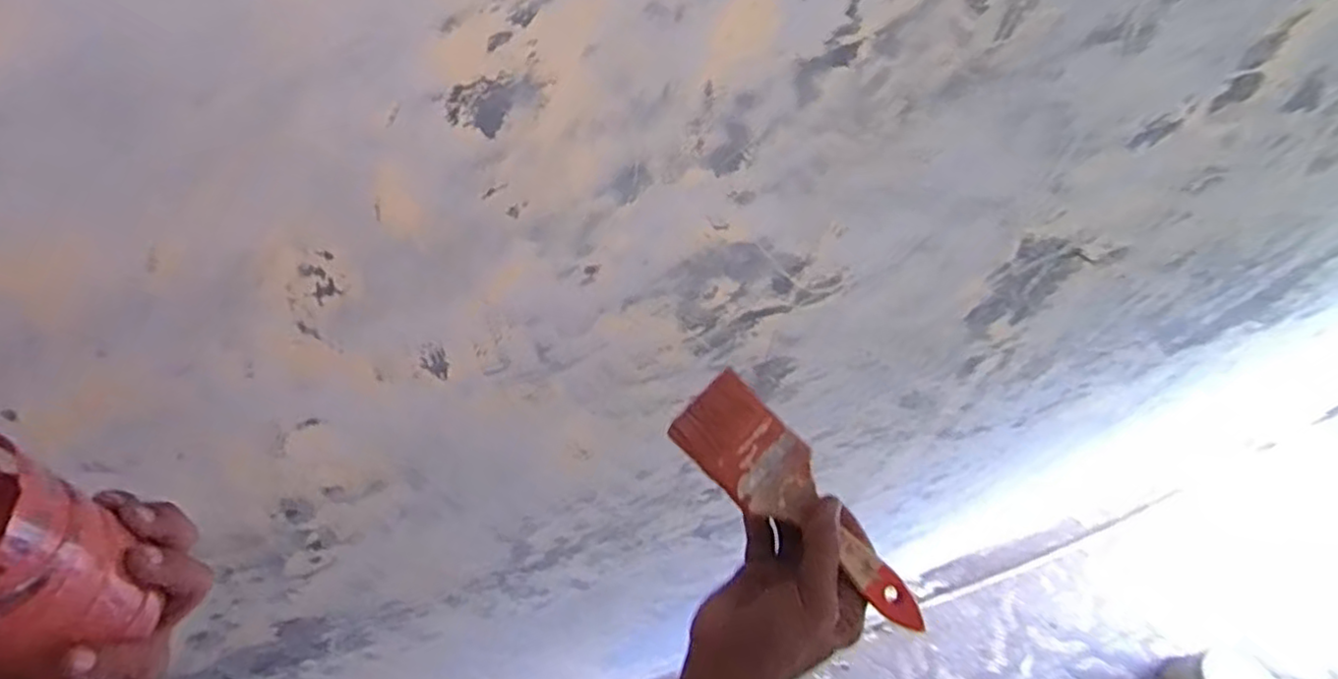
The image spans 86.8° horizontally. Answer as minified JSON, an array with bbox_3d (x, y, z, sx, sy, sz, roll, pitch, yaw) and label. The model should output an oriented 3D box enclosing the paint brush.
[{"bbox_3d":[0.089,0.108,0.464,0.196,0.022,0.058,44,64,6],"label":"paint brush"}]

